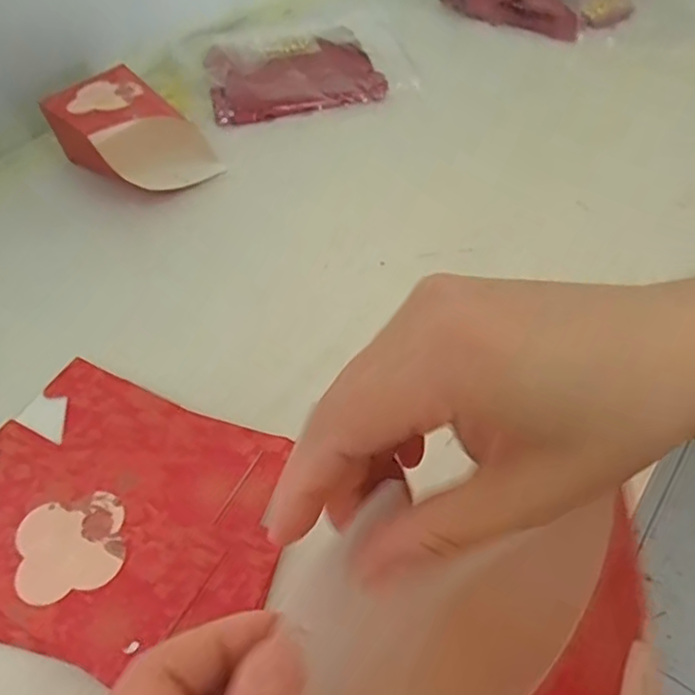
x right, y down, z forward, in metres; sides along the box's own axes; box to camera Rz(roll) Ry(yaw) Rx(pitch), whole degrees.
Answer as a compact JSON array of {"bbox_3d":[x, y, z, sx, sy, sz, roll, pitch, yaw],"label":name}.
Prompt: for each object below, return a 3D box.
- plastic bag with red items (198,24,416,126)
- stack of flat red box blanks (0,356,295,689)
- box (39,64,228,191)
[{"bbox_3d":[-0.053,-0.348,0.765,0.231,0.032,0.200,-14,52,-8],"label":"plastic bag with red items"},{"bbox_3d":[-0.151,0.106,0.408,0.218,0.009,0.177,17,54,16],"label":"stack of flat red box blanks"},{"bbox_3d":[-0.218,-0.216,0.639,0.120,0.088,0.130,-33,57,-21],"label":"box"}]

